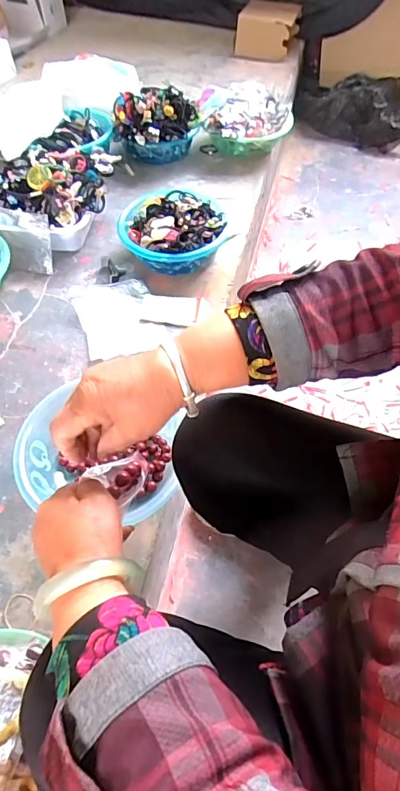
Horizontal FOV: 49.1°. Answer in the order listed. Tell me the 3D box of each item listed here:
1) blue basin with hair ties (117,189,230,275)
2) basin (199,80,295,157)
[{"bbox_3d":[-0.051,-0.331,0.910,0.207,0.086,0.203,0,56,1],"label":"blue basin with hair ties"},{"bbox_3d":[0.106,-0.711,1.157,0.231,0.129,0.210,0,56,1],"label":"basin"}]

